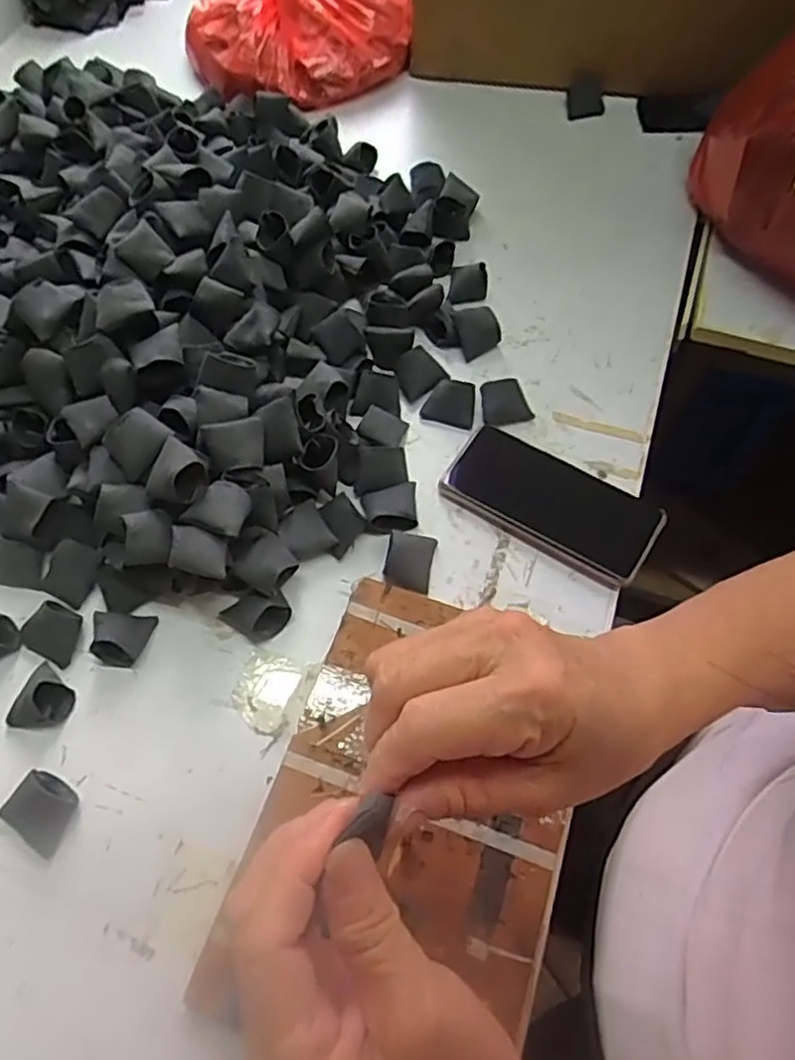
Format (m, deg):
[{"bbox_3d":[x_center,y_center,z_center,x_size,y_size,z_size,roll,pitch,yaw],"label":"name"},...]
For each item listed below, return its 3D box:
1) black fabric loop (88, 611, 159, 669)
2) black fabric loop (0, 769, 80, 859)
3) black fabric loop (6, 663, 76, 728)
[{"bbox_3d":[-0.193,0.073,0.471,0.039,0.024,0.037,1,63,0],"label":"black fabric loop"},{"bbox_3d":[-0.225,0.174,0.425,0.045,0.016,0.037,29,66,13],"label":"black fabric loop"},{"bbox_3d":[-0.239,0.109,0.450,0.038,0.031,0.041,0,63,0],"label":"black fabric loop"}]

